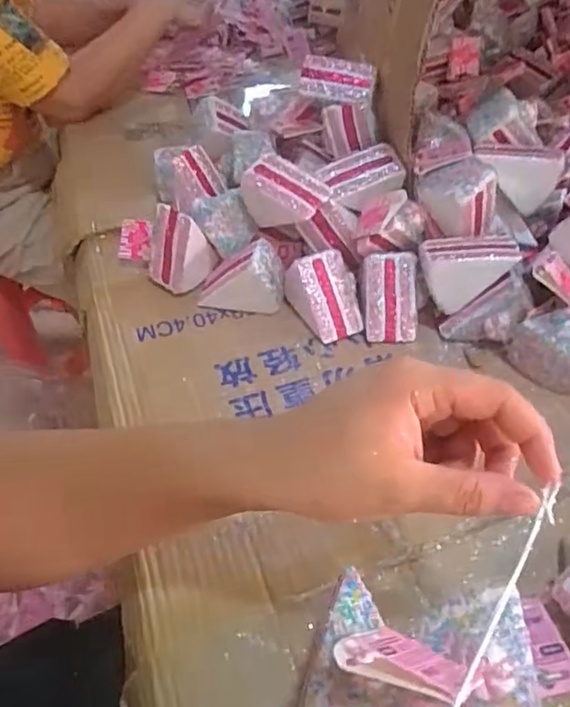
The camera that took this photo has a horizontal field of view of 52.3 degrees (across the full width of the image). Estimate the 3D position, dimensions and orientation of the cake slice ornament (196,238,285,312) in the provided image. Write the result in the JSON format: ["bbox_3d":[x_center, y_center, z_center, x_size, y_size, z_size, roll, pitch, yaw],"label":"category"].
[{"bbox_3d":[-0.047,-0.084,0.616,0.090,0.063,0.053,3,45,4],"label":"cake slice ornament"}]

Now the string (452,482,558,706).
[{"bbox_3d":[0.082,0.120,0.240,0.007,0.005,0.157,26,62,25],"label":"string"}]

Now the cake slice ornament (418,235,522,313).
[{"bbox_3d":[0.178,-0.083,0.576,0.088,0.061,0.059,-2,45,-1],"label":"cake slice ornament"}]

